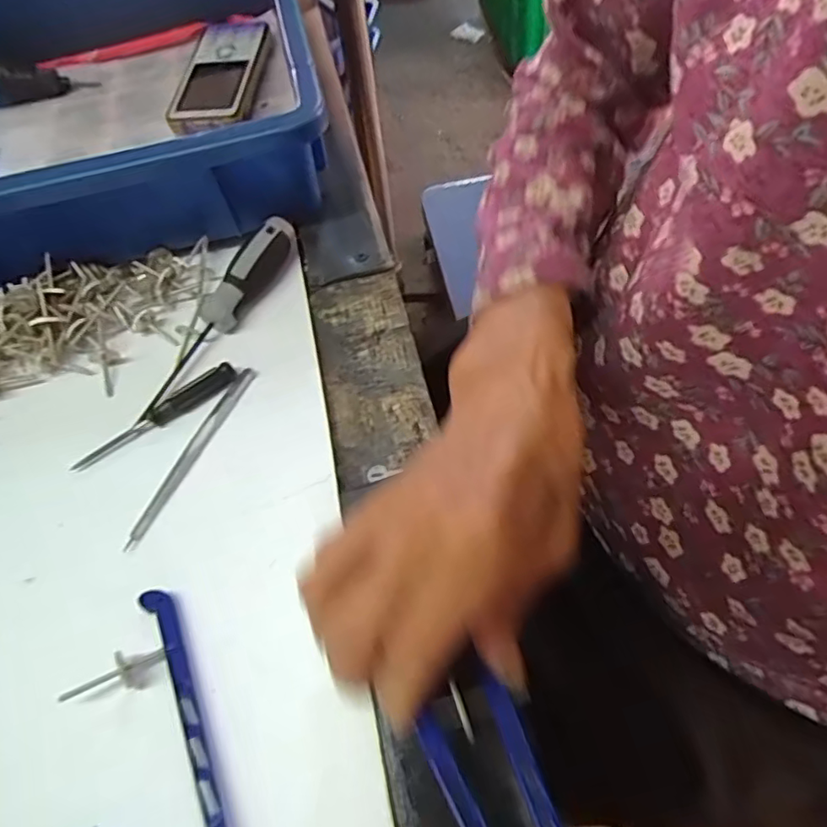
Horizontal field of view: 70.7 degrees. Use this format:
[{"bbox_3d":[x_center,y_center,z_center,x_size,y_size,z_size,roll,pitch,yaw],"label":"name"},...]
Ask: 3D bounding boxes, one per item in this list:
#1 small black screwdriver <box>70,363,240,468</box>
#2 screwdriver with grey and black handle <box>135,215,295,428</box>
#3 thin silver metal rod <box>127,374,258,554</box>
[{"bbox_3d":[-0.136,0.001,0.307,0.091,0.010,0.013,-31,61,-12],"label":"small black screwdriver"},{"bbox_3d":[-0.113,-0.060,0.331,0.021,0.027,0.138,28,66,21],"label":"screwdriver with grey and black handle"},{"bbox_3d":[-0.112,0.019,0.295,0.009,0.004,0.106,19,63,17],"label":"thin silver metal rod"}]

